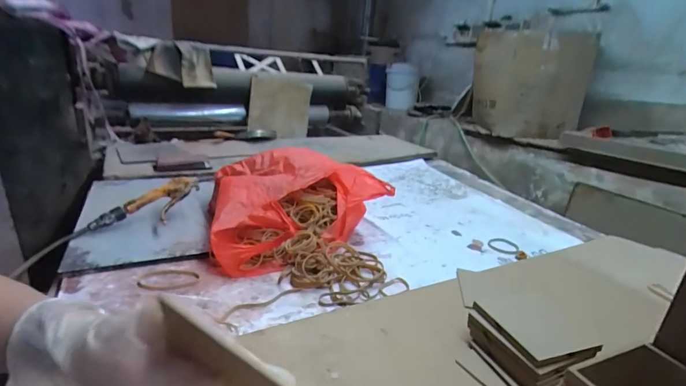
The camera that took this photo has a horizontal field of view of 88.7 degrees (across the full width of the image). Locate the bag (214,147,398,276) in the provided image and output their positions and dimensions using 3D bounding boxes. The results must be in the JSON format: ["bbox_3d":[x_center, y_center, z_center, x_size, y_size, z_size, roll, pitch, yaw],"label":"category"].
[{"bbox_3d":[-0.101,0.015,0.703,0.358,0.135,0.279,-10,24,-36],"label":"bag"}]

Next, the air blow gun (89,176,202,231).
[{"bbox_3d":[-0.356,0.024,0.646,0.193,0.043,0.067,-30,36,-32],"label":"air blow gun"}]

